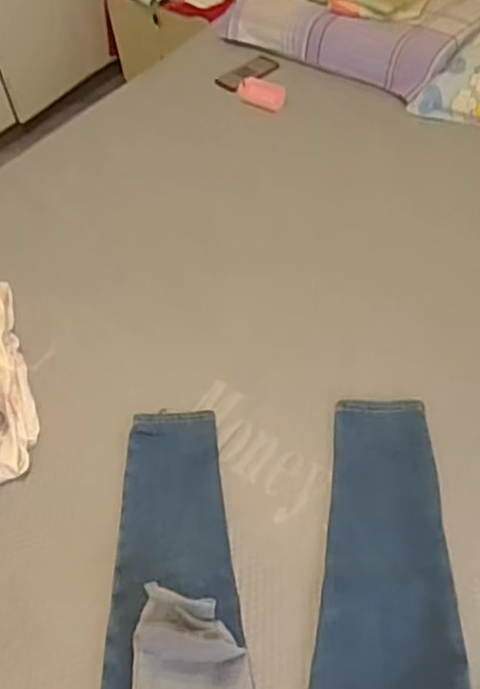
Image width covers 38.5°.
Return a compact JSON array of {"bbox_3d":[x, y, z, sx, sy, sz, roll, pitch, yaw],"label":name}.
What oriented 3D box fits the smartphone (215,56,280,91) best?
[{"bbox_3d":[0.020,-0.675,1.707,0.166,0.012,0.086,-35,55,-21],"label":"smartphone"}]

